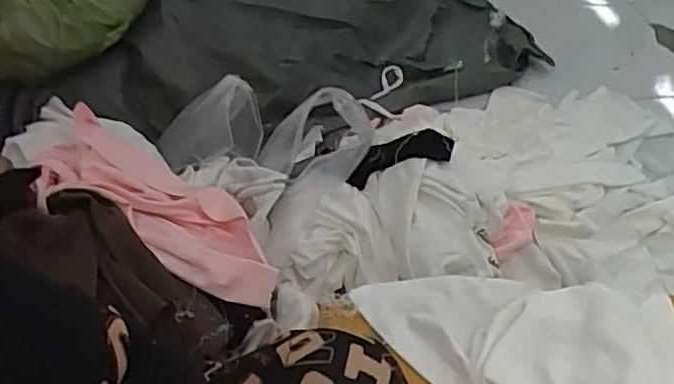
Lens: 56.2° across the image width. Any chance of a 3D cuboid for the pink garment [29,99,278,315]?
[{"bbox_3d":[-0.252,0.016,0.868,0.409,0.084,0.170,19,47,21],"label":"pink garment"}]

